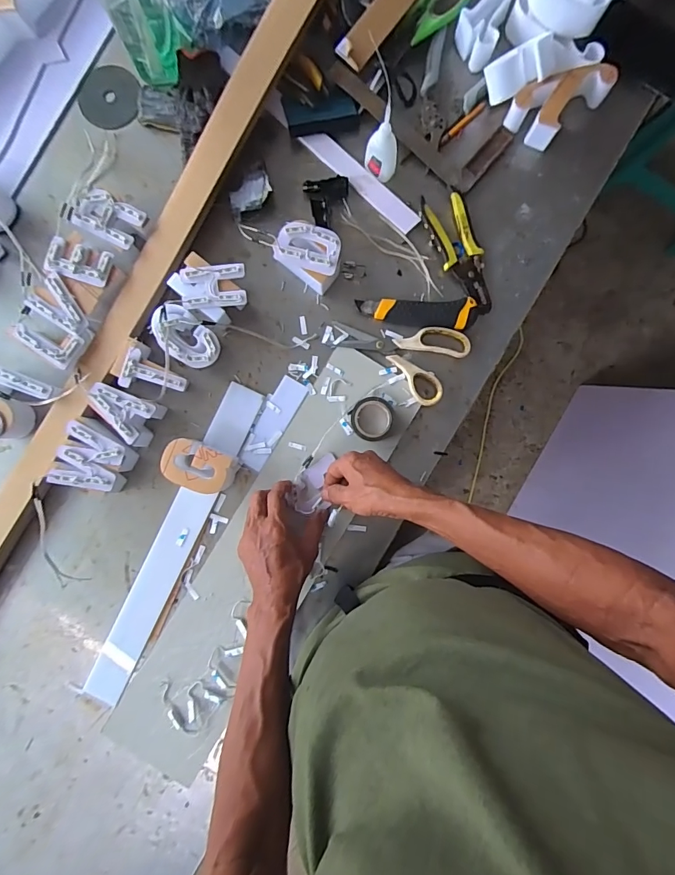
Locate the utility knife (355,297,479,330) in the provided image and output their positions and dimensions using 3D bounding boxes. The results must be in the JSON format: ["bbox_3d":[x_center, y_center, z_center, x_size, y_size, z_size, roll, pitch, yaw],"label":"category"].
[{"bbox_3d":[0.108,-0.168,0.589,0.158,0.016,0.039,2,89,-1],"label":"utility knife"}]

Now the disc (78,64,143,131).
[{"bbox_3d":[-0.324,-0.481,0.614,0.087,0.005,0.095,0,86,0],"label":"disc"}]

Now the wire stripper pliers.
[{"bbox_3d":[0.170,-0.249,0.587,0.061,0.020,0.164,-23,89,-1],"label":"wire stripper pliers"}]

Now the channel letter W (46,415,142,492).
[{"bbox_3d":[-0.313,0.028,0.567,0.079,0.056,0.084,23,89,0],"label":"channel letter W"}]

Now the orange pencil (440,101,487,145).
[{"bbox_3d":[0.173,-0.437,0.604,0.081,0.007,0.010,-40,87,1],"label":"orange pencil"}]

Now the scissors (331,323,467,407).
[{"bbox_3d":[0.083,-0.126,0.586,0.170,0.012,0.104,30,89,0],"label":"scissors"}]

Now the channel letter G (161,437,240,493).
[{"bbox_3d":[-0.178,0.037,0.564,0.082,0.047,0.057,18,89,0],"label":"channel letter G"}]

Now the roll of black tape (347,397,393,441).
[{"bbox_3d":[0.046,-0.024,0.578,0.055,0.019,0.057,0,89,-1],"label":"roll of black tape"}]

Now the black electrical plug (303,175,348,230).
[{"bbox_3d":[-0.013,-0.325,0.605,0.061,0.018,0.064,-6,89,-1],"label":"black electrical plug"}]

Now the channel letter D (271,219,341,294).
[{"bbox_3d":[-0.034,-0.242,0.578,0.089,0.048,0.068,33,89,0],"label":"channel letter D"}]

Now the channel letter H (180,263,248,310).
[{"bbox_3d":[-0.160,-0.195,0.559,0.081,0.018,0.051,-6,89,-1],"label":"channel letter H"}]

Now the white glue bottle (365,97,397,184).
[{"bbox_3d":[0.058,-0.374,0.555,0.038,0.091,0.029,42,89,0],"label":"white glue bottle"}]

